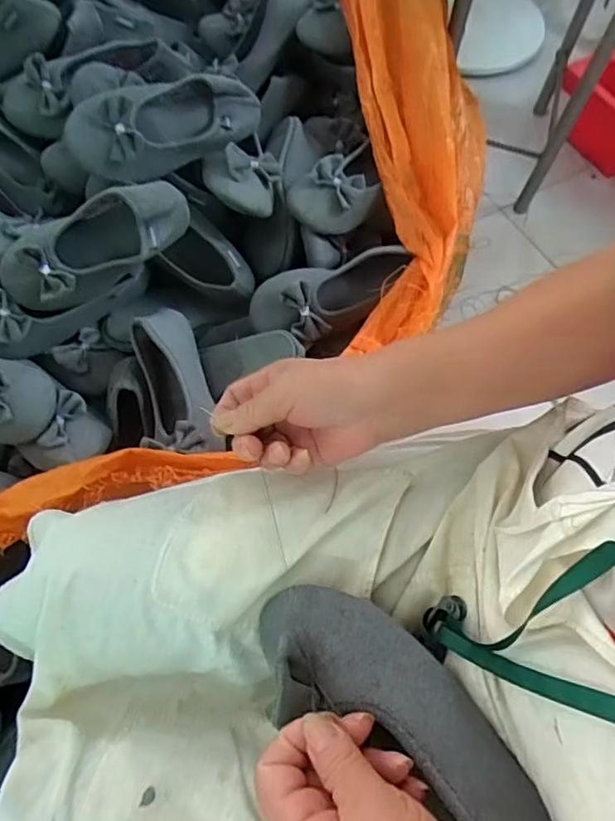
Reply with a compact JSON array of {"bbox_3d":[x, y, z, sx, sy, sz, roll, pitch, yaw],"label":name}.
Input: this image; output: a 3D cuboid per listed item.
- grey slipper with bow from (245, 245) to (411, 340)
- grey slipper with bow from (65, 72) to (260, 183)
[{"bbox_3d":[0.029,-0.155,0.716,0.207,0.082,0.089,-17,67,-11],"label":"grey slipper with bow"},{"bbox_3d":[-0.178,-0.370,0.705,0.246,0.060,0.096,-25,69,-14],"label":"grey slipper with bow"}]

